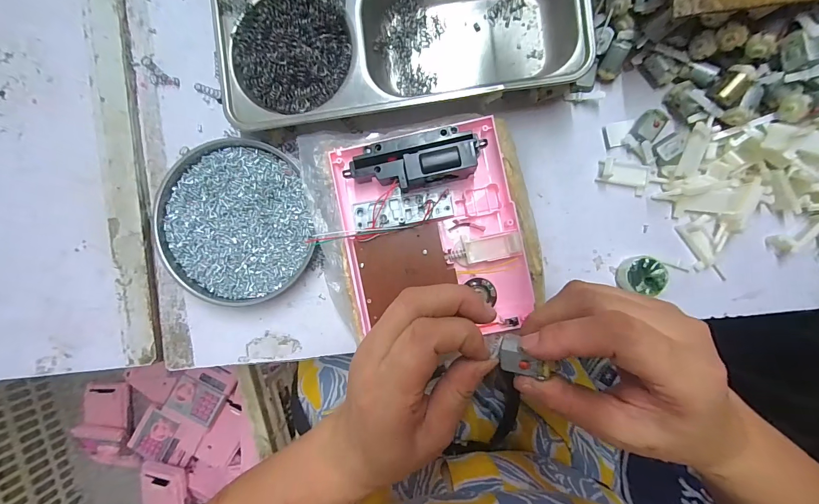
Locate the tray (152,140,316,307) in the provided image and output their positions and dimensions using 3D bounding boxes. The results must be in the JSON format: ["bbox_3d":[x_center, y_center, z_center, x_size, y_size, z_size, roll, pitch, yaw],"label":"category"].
[{"bbox_3d":[-0.147,-0.025,0.300,0.126,0.018,0.136,0,92,2],"label":"tray"}]

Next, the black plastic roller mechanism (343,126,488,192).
[{"bbox_3d":[0.004,-0.068,0.254,0.100,0.026,0.039,-14,91,2],"label":"black plastic roller mechanism"}]

